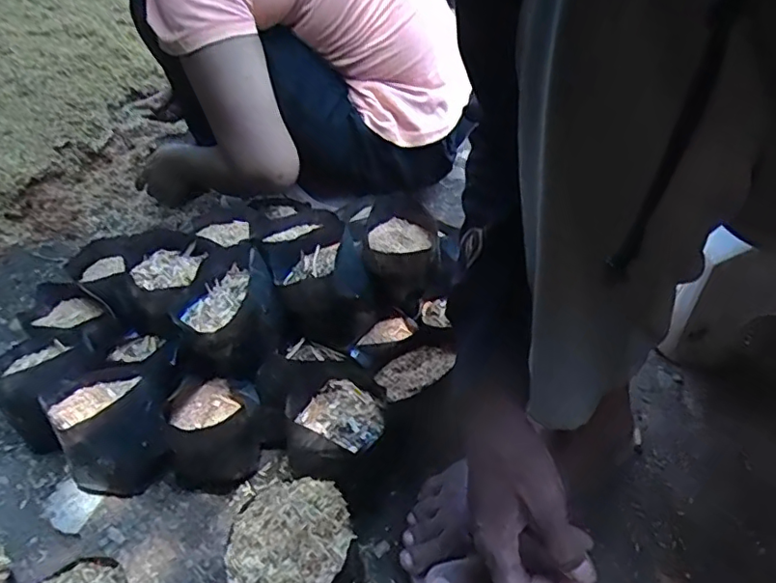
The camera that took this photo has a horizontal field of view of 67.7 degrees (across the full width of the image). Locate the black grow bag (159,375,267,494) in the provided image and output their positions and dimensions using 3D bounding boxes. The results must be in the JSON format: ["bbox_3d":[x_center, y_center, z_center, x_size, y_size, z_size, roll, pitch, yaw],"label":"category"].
[{"bbox_3d":[-0.164,0.135,0.562,0.087,0.090,0.088,-9,34,-9],"label":"black grow bag"}]

